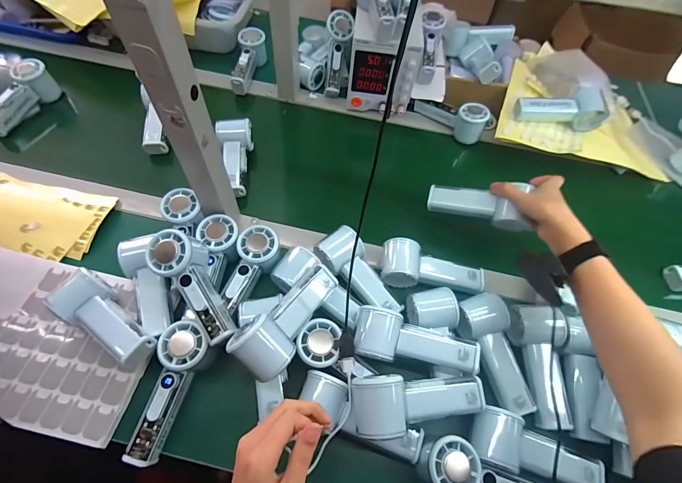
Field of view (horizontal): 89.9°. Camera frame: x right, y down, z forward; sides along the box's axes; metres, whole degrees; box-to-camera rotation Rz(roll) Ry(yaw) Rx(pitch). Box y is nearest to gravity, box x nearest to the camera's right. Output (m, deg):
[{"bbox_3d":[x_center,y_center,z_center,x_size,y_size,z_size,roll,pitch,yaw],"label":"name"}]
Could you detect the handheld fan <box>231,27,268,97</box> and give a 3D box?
[{"bbox_3d":[-0.201,-0.385,0.736,0.055,0.056,0.161,11,72,2],"label":"handheld fan"}]

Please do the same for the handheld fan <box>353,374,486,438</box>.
[{"bbox_3d":[0.086,0.185,0.389,0.152,0.050,0.060,4,58,-16],"label":"handheld fan"}]

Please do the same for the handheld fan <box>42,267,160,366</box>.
[{"bbox_3d":[-0.286,0.099,0.426,0.150,0.062,0.059,30,61,13],"label":"handheld fan"}]

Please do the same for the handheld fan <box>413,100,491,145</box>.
[{"bbox_3d":[0.216,-0.250,0.680,0.144,0.058,0.048,23,60,9],"label":"handheld fan"}]

